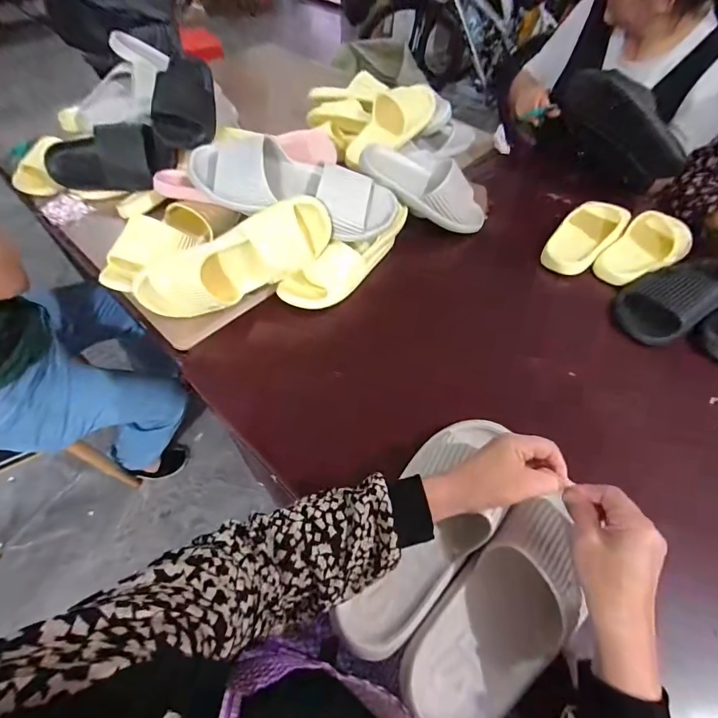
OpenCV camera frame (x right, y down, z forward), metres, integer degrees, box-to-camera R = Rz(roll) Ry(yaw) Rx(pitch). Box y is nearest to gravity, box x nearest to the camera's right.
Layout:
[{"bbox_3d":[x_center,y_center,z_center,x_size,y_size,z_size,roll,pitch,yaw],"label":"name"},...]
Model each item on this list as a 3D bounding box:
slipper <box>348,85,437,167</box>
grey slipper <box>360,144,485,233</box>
[{"bbox_3d":[0.083,-0.529,0.839,0.111,0.083,0.276,28,61,13],"label":"slipper"},{"bbox_3d":[0.136,-0.335,0.717,0.269,0.075,0.119,21,58,-13],"label":"grey slipper"}]

